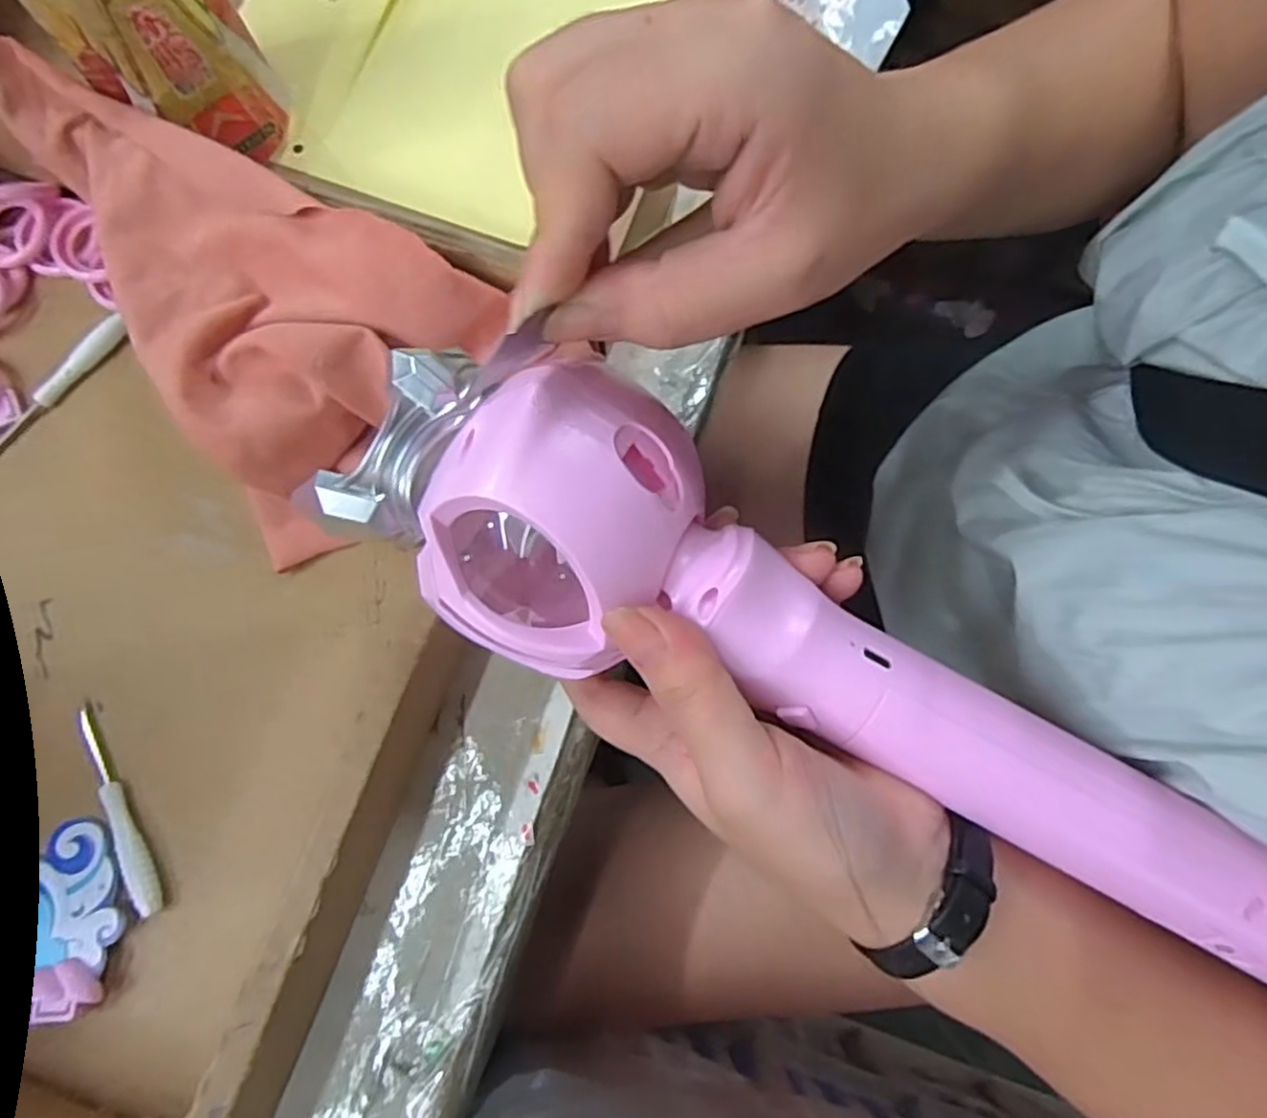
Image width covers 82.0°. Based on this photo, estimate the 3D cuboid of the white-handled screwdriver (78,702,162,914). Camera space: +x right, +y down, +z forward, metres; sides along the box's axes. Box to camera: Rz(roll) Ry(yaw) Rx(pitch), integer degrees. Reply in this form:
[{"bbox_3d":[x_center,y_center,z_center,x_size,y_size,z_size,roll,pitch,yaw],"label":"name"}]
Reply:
[{"bbox_3d":[-0.199,0.095,0.281,0.008,0.010,0.086,-27,79,-7],"label":"white-handled screwdriver"}]

